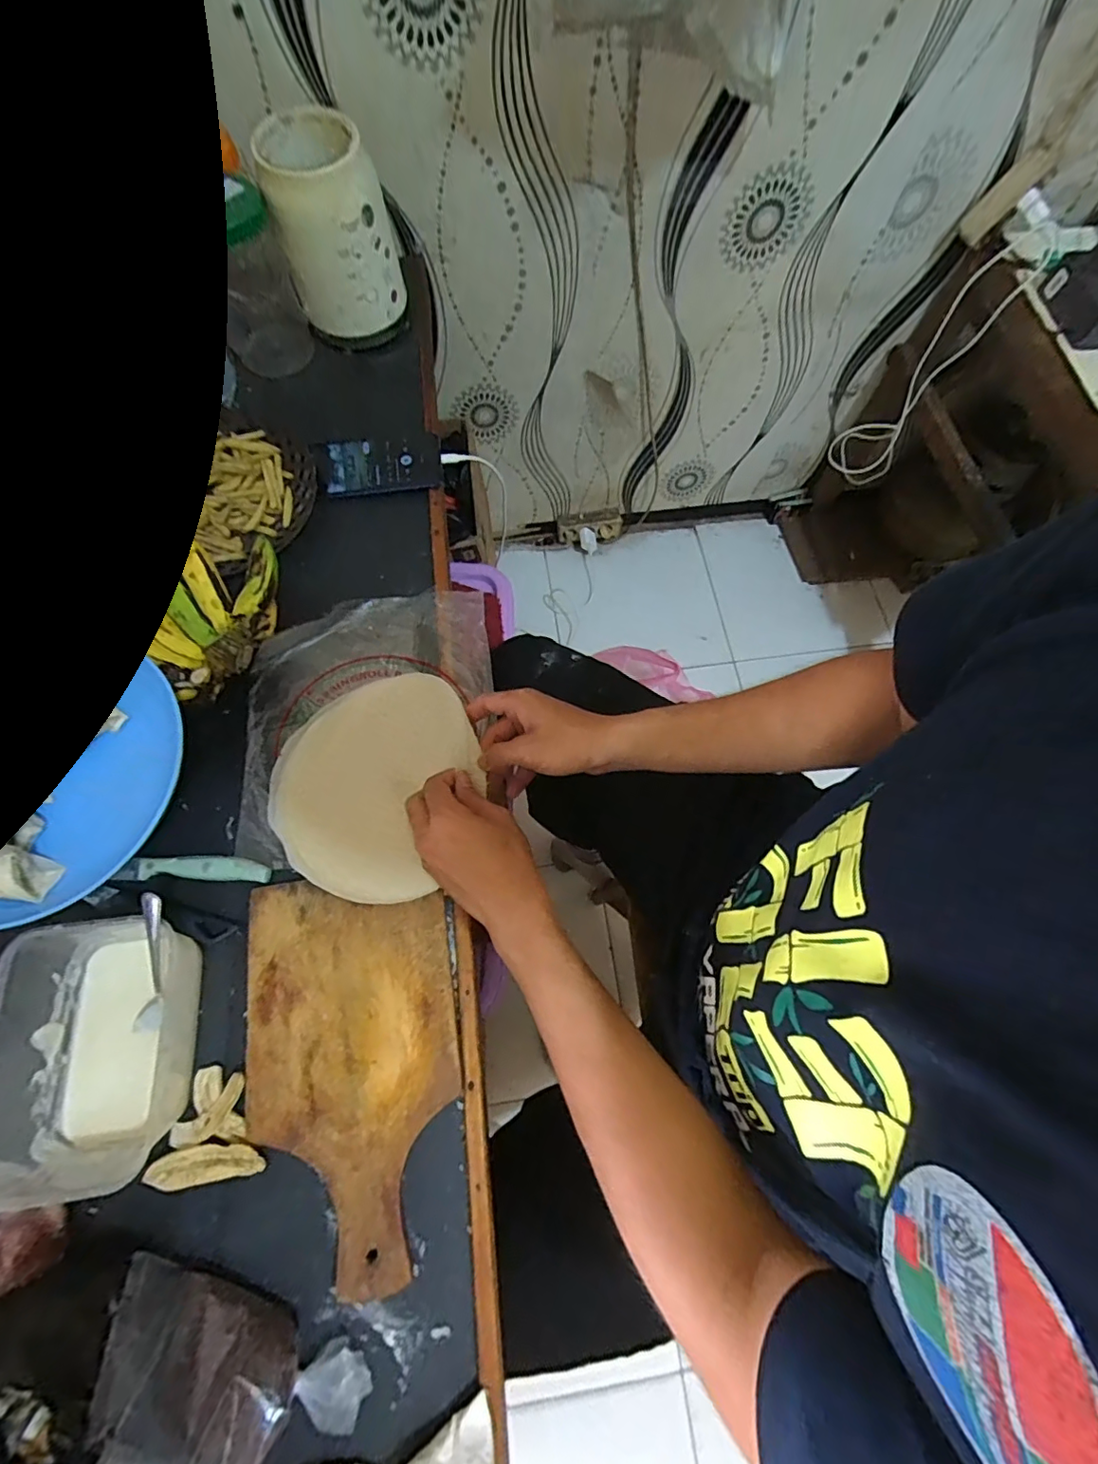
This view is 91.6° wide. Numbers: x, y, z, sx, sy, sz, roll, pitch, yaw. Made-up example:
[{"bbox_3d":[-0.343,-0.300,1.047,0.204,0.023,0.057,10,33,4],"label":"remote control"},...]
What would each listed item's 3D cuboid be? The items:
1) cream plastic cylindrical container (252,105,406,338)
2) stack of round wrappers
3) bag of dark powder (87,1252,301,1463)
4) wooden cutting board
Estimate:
[{"bbox_3d":[-0.245,-0.572,0.614,0.121,0.159,0.114,0,71,-1],"label":"cream plastic cylindrical container"},{"bbox_3d":[-0.155,0.040,0.482,0.184,0.052,0.200,32,73,10],"label":"stack of round wrappers"},{"bbox_3d":[-0.227,0.401,0.339,0.135,0.091,0.058,35,74,11],"label":"bag of dark powder"},{"bbox_3d":[-0.157,0.263,0.427,0.158,0.010,0.282,-8,71,-4],"label":"wooden cutting board"}]

